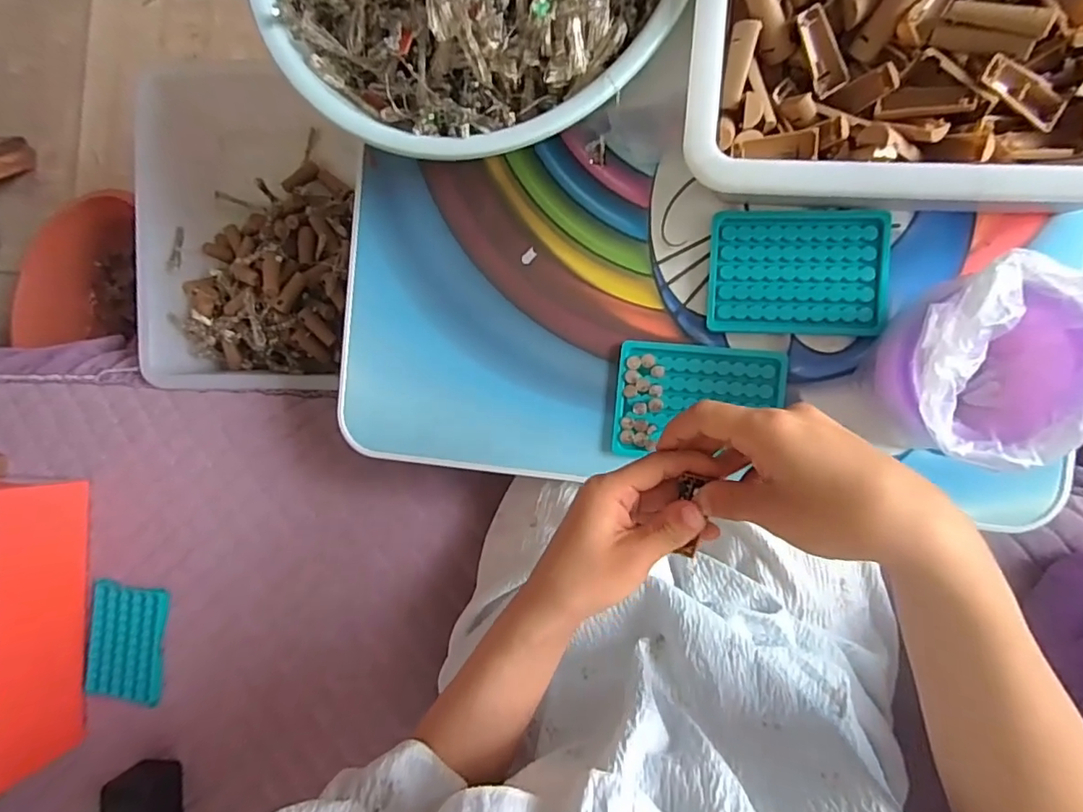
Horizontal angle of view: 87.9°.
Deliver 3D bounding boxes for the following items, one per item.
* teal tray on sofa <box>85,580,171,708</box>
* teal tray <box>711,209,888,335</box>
[{"bbox_3d":[-0.452,0.258,0.611,0.089,0.012,0.121,4,90,10],"label":"teal tray on sofa"},{"bbox_3d":[0.201,-0.107,0.445,0.131,0.008,0.098,3,90,10],"label":"teal tray"}]

